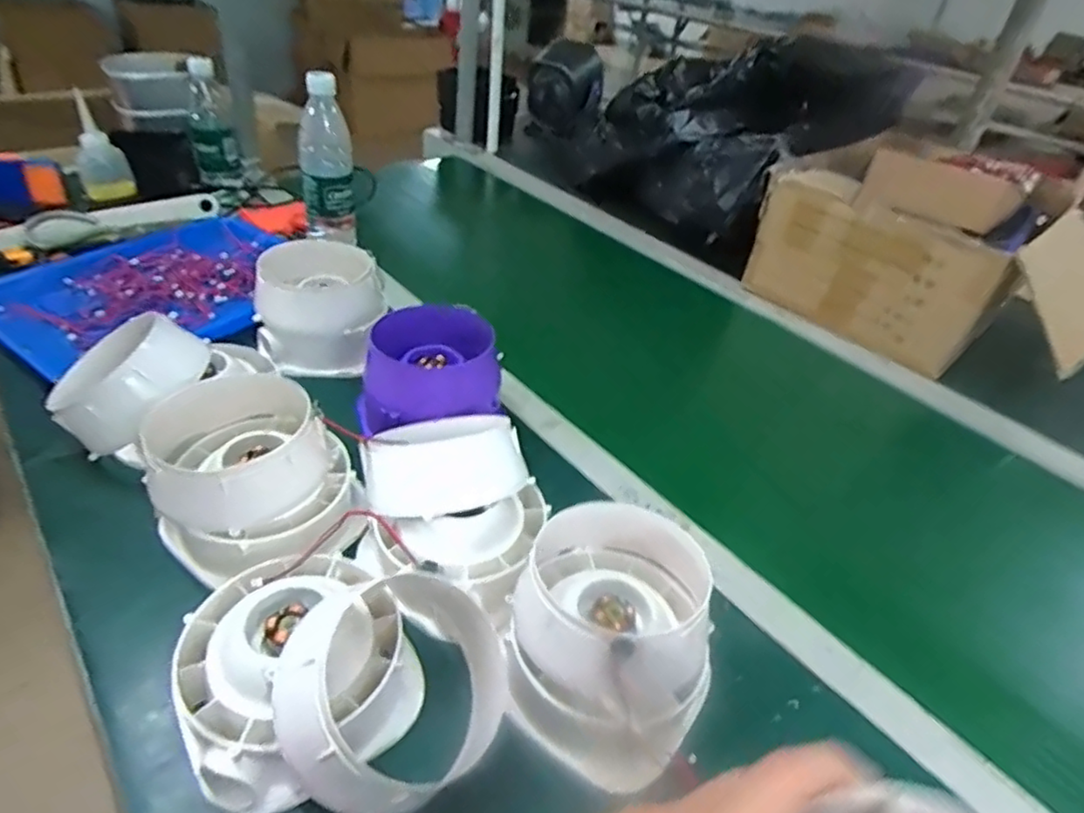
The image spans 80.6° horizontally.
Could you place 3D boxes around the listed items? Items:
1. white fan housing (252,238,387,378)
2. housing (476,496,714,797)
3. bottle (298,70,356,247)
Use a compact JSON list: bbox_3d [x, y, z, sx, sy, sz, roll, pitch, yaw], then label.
[{"bbox_3d":[-0.242,-0.110,0.702,0.131,0.094,0.125,-1,39,-12],"label":"white fan housing"},{"bbox_3d":[0.042,0.143,0.423,0.149,0.096,0.153,5,38,-4],"label":"housing"},{"bbox_3d":[-0.289,-0.326,0.857,0.066,0.215,0.071,-3,39,-14],"label":"bottle"}]

